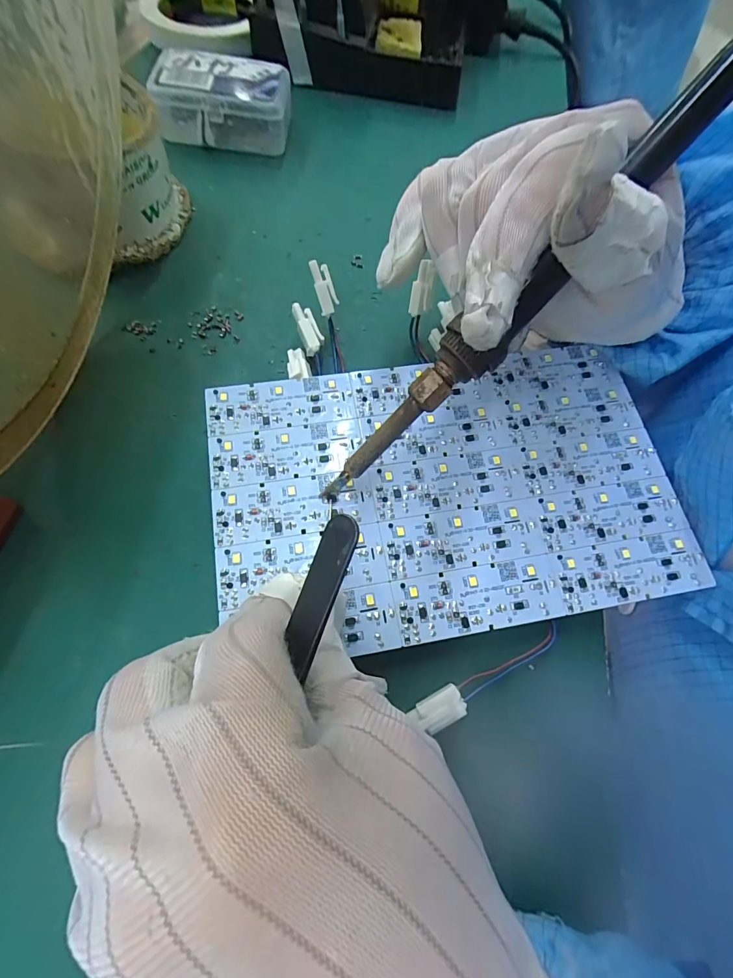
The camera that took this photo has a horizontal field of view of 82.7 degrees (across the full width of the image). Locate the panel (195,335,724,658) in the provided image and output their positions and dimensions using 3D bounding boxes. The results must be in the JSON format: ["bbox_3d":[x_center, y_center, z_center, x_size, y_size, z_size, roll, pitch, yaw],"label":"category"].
[{"bbox_3d":[0.033,-0.003,0.175,0.188,0.004,0.118,-8,71,-6],"label":"panel"}]

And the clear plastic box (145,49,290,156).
[{"bbox_3d":[-0.101,-0.262,0.287,0.092,0.040,0.052,3,62,1],"label":"clear plastic box"}]

